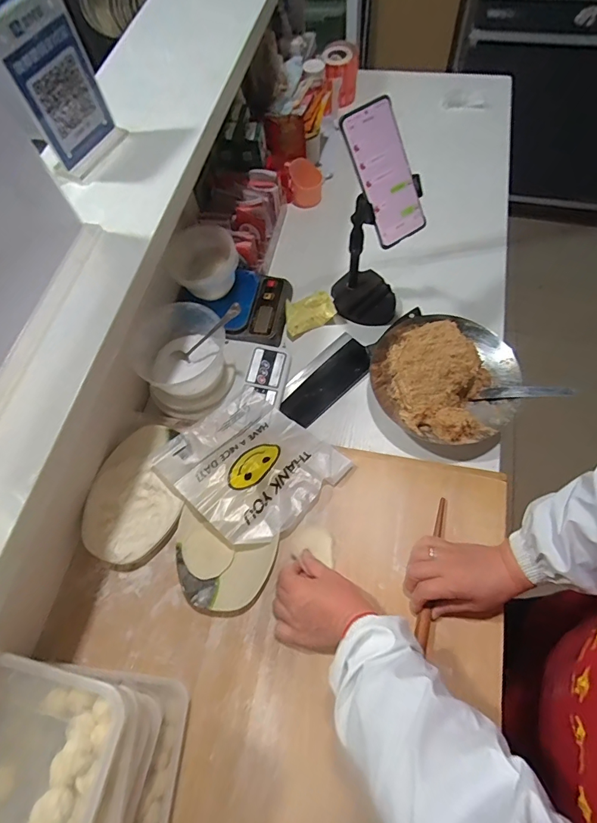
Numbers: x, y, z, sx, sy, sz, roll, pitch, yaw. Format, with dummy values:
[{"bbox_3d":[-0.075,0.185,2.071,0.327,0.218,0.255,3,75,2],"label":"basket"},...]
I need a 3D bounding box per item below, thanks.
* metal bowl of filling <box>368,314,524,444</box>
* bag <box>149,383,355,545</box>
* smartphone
[{"bbox_3d":[0.225,-0.052,0.660,0.217,0.119,0.202,-2,65,4],"label":"metal bowl of filling"},{"bbox_3d":[-0.069,0.077,0.617,0.214,0.037,0.196,37,72,18],"label":"bag"},{"bbox_3d":[0.112,-0.302,0.539,0.072,0.159,0.016,-32,26,-6],"label":"smartphone"}]

